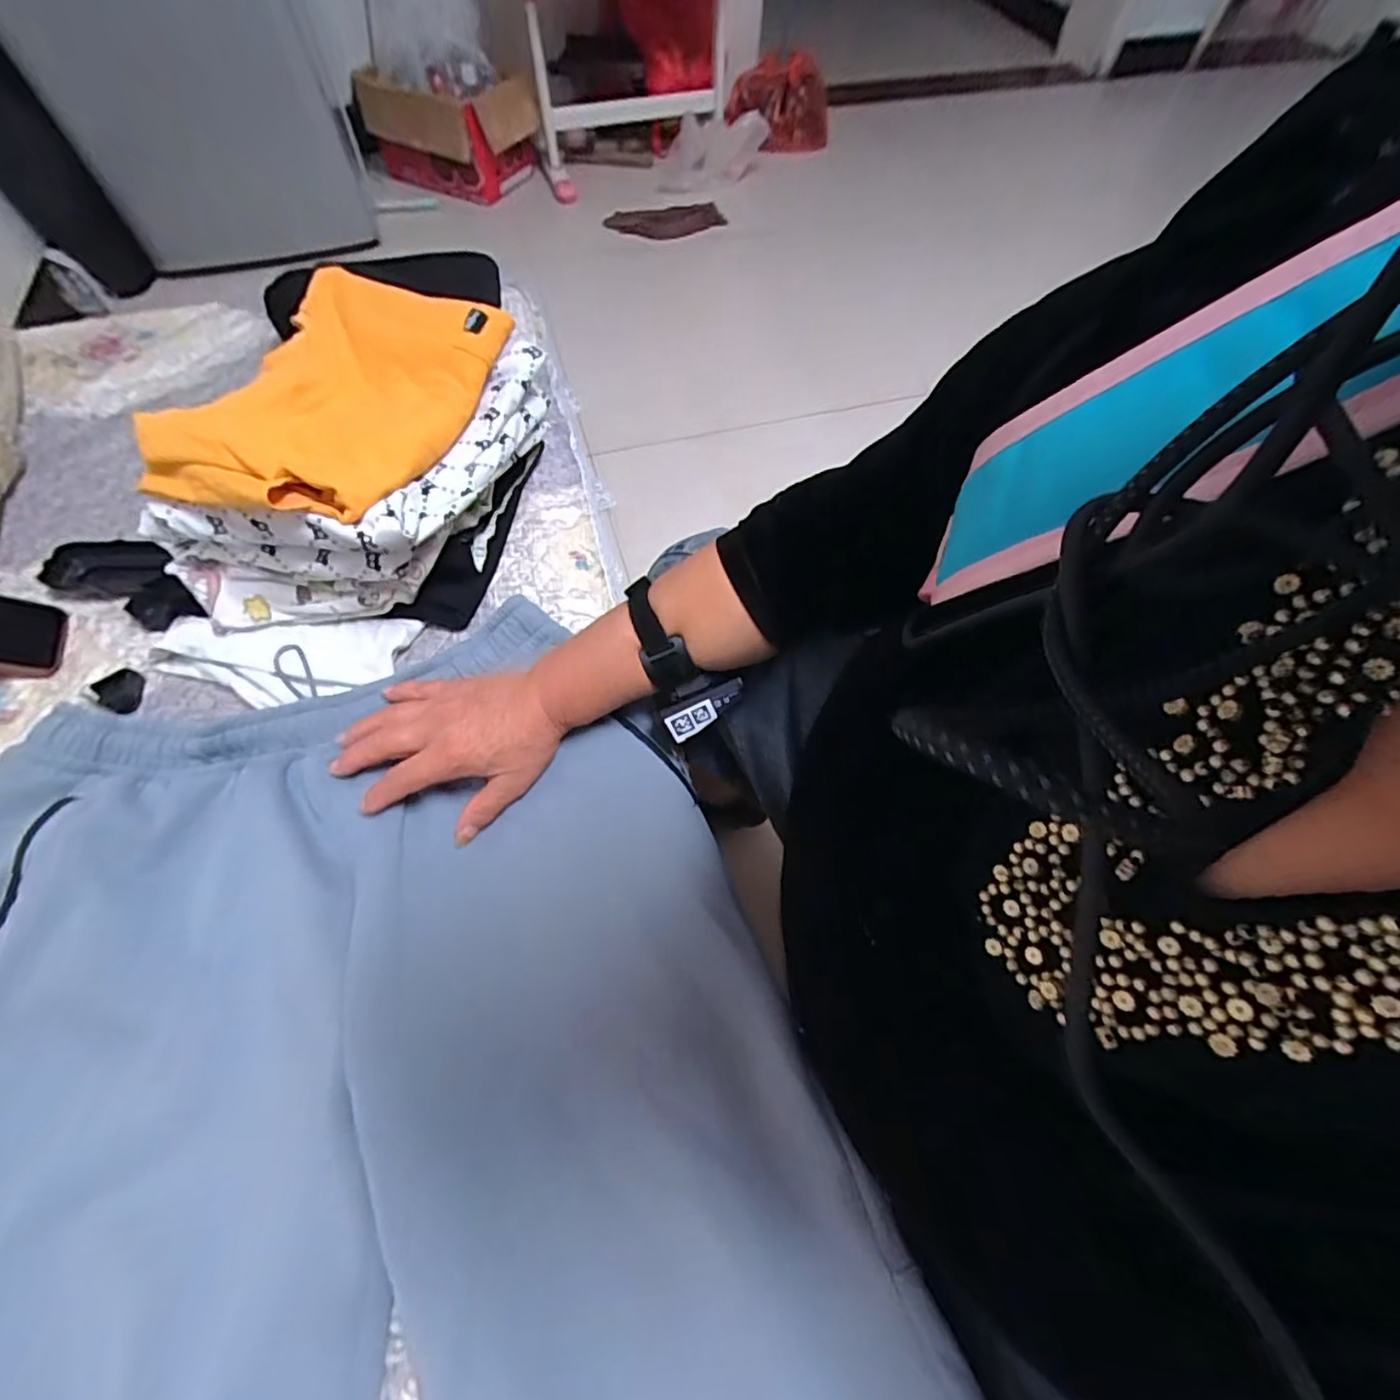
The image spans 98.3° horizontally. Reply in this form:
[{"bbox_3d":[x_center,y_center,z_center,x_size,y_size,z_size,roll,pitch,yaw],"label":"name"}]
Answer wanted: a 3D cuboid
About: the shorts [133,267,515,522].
[{"bbox_3d":[-0.292,-0.249,0.491,0.184,0.041,0.267,19,62,9],"label":"shorts"}]

